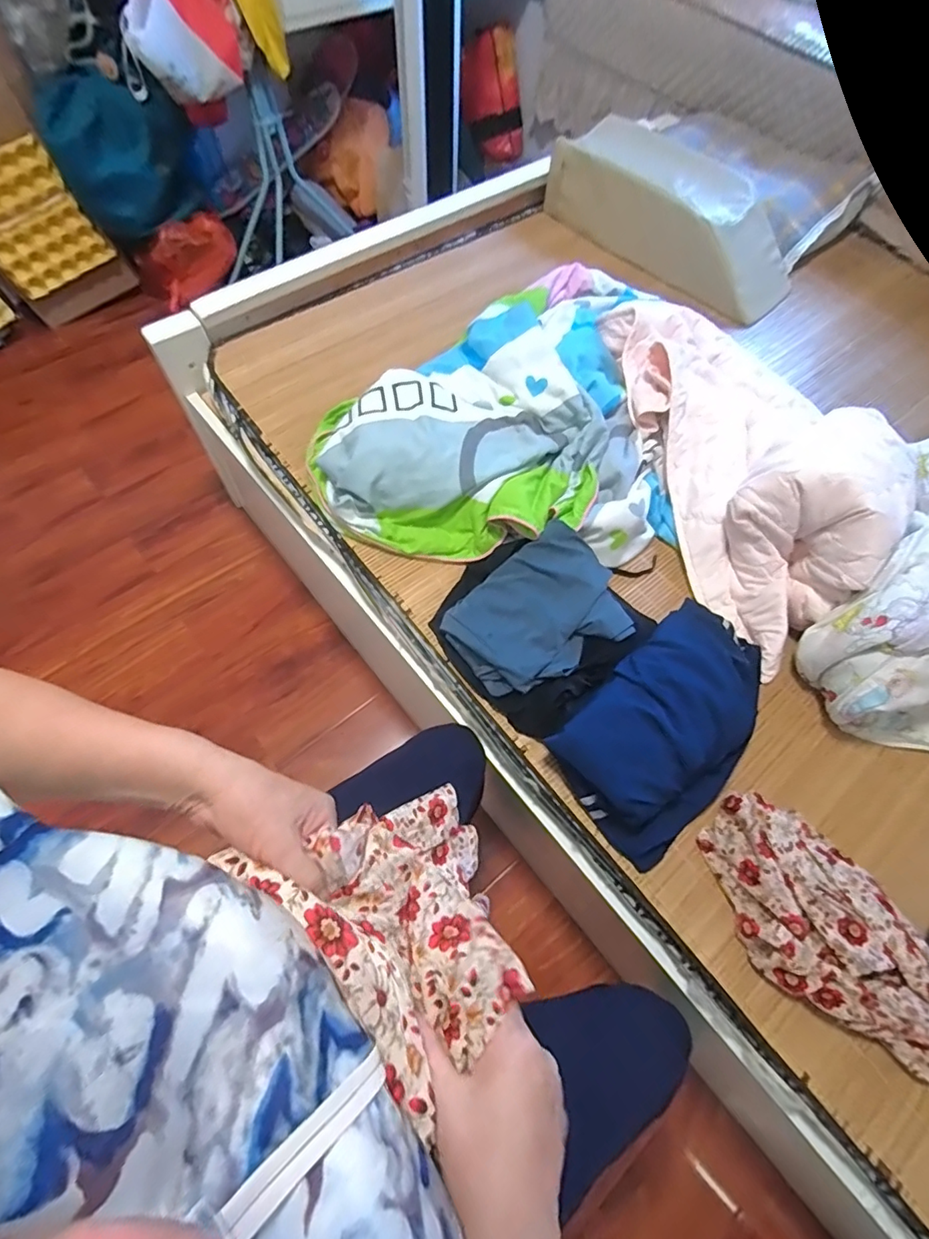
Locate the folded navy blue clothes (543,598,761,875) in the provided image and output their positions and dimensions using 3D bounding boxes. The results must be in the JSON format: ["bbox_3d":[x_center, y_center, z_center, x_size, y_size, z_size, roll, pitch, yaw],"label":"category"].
[{"bbox_3d":[0.289,0.123,0.701,0.355,0.084,0.198,-40,72,-19],"label":"folded navy blue clothes"}]

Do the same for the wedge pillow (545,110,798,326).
[{"bbox_3d":[0.576,-1.009,1.258,0.573,0.144,0.497,40,69,16],"label":"wedge pillow"}]

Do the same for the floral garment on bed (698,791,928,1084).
[{"bbox_3d":[0.434,0.357,0.611,0.332,0.055,0.183,38,68,15],"label":"floral garment on bed"}]

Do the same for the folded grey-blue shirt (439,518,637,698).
[{"bbox_3d":[0.112,-0.010,0.772,0.261,0.041,0.198,-35,70,-17],"label":"folded grey-blue shirt"}]

